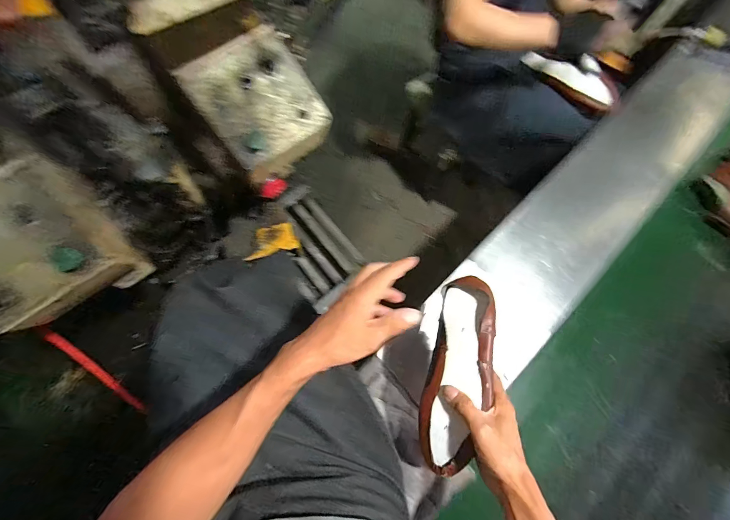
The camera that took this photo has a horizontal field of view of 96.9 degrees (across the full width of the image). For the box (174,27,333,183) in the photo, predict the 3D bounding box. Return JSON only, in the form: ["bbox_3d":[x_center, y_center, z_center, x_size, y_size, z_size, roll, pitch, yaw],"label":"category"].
[{"bbox_3d":[-0.242,-0.352,0.756,0.236,0.123,0.256,-39,103,-13],"label":"box"}]

